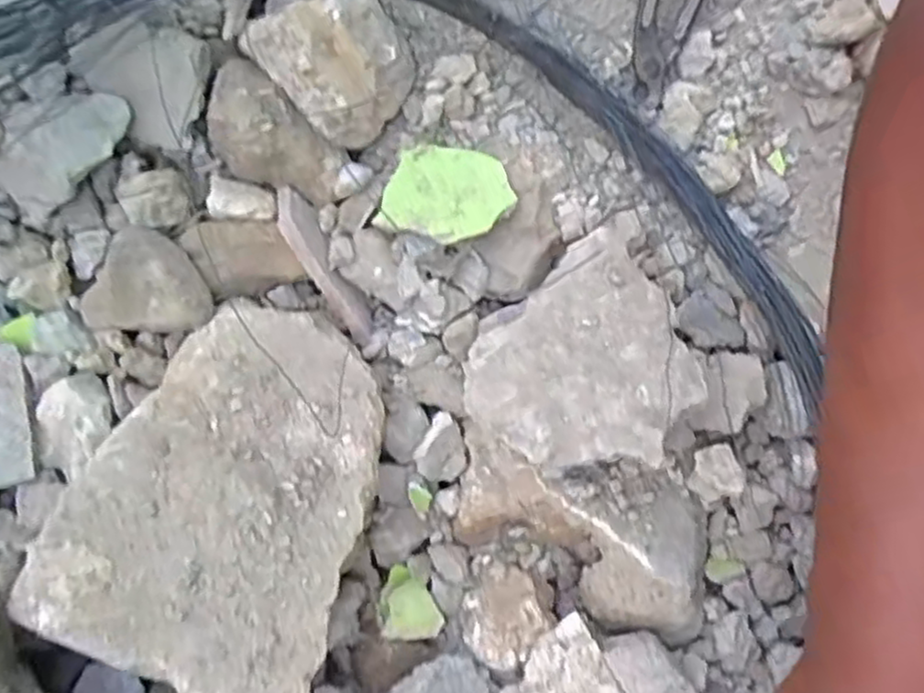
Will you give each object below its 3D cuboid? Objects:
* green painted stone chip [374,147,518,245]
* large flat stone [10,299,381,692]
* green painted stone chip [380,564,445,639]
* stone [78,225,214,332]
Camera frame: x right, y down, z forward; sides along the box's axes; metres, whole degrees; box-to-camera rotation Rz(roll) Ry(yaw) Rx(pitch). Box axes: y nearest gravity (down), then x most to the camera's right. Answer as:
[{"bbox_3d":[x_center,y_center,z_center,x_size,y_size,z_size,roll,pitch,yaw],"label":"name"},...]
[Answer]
[{"bbox_3d":[-0.007,-0.091,0.437,0.071,0.007,0.065,17,66,4],"label":"green painted stone chip"},{"bbox_3d":[-0.111,0.072,0.383,0.131,0.050,0.193,26,60,-4],"label":"large flat stone"},{"bbox_3d":[-0.030,0.147,0.425,0.033,0.012,0.041,-3,50,-9],"label":"green painted stone chip"},{"bbox_3d":[-0.180,-0.038,0.423,0.073,0.030,0.056,0,79,13],"label":"stone"}]

